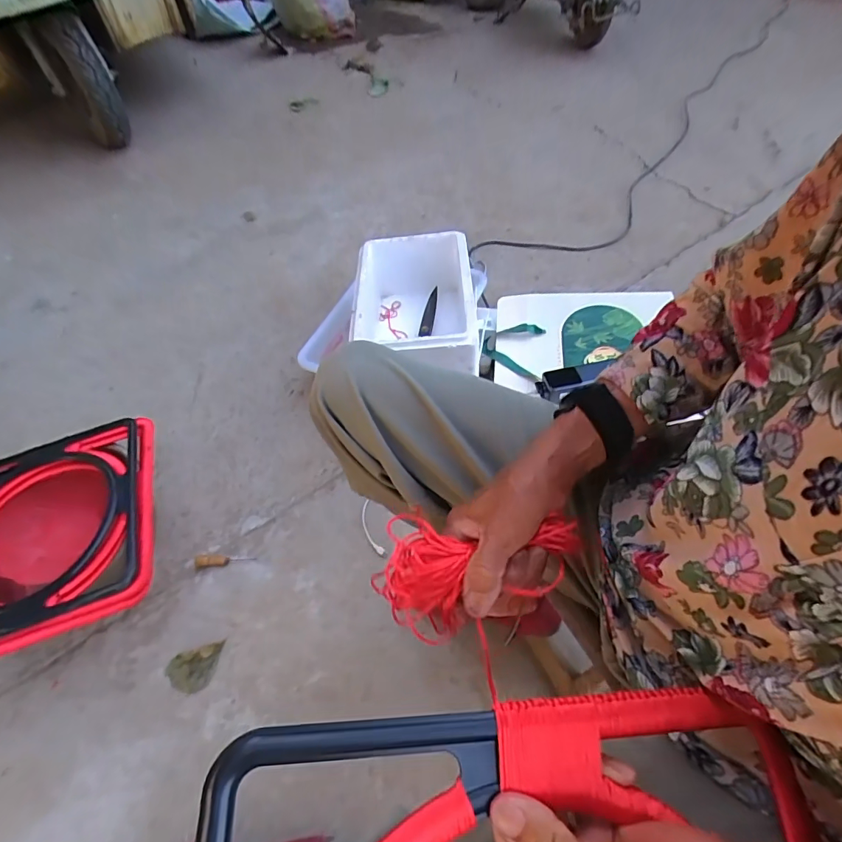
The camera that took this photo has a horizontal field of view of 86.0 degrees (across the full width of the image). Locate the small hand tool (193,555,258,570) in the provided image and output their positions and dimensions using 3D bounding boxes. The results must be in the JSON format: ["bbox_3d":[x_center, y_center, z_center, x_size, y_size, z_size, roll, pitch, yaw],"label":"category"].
[{"bbox_3d":[-0.348,0.246,0.798,0.105,0.017,0.022,-6,54,1],"label":"small hand tool"}]

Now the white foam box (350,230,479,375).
[{"bbox_3d":[-0.011,-0.205,0.901,0.218,0.164,0.322,-2,54,2],"label":"white foam box"}]

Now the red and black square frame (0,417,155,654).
[{"bbox_3d":[-0.609,0.174,0.719,0.360,0.033,0.350,-17,55,-7],"label":"red and black square frame"}]

